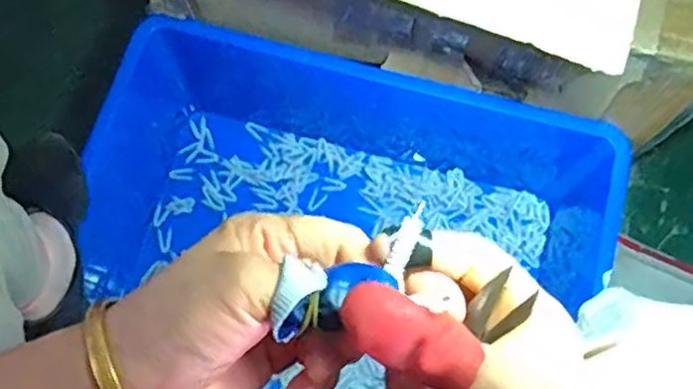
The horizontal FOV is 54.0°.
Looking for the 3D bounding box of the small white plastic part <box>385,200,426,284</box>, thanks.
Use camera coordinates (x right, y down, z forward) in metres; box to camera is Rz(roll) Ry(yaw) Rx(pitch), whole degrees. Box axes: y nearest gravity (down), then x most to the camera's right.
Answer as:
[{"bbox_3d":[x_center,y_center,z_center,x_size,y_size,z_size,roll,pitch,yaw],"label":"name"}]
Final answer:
[{"bbox_3d":[0.022,0.017,0.257,0.008,0.004,0.031,21,98,5],"label":"small white plastic part"}]

